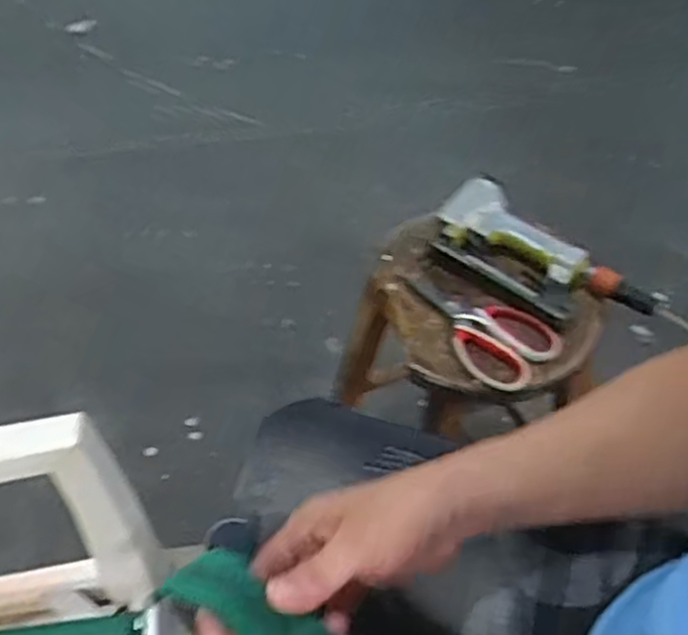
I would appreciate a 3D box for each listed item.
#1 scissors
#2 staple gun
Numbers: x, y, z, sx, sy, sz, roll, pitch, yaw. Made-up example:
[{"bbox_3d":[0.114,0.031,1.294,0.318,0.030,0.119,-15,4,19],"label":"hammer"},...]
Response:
[{"bbox_3d":[0.132,0.016,0.777,0.178,0.029,0.085,24,55,20],"label":"scissors"},{"bbox_3d":[0.210,-0.057,0.791,0.236,0.059,0.088,31,57,7],"label":"staple gun"}]

